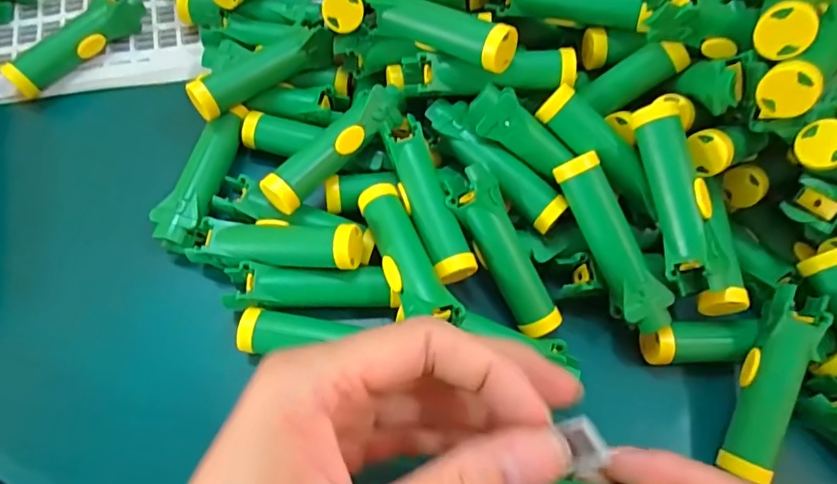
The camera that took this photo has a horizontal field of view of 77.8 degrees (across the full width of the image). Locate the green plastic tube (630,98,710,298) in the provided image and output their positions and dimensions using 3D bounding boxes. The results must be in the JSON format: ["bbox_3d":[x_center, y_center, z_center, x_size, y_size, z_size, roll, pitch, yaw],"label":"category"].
[{"bbox_3d":[0.109,-0.019,0.217,0.018,0.015,0.079,-10,87,-8],"label":"green plastic tube"}]

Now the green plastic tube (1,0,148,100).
[{"bbox_3d":[-0.189,-0.111,0.289,0.018,0.021,0.080,36,68,13],"label":"green plastic tube"}]

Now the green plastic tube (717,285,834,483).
[{"bbox_3d":[0.145,0.058,0.213,0.018,0.015,0.078,21,87,7],"label":"green plastic tube"}]

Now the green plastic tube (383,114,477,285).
[{"bbox_3d":[0.004,-0.020,0.235,0.019,0.014,0.076,-17,67,-11],"label":"green plastic tube"}]

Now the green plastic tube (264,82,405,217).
[{"bbox_3d":[-0.039,-0.044,0.248,0.017,0.021,0.081,42,69,15],"label":"green plastic tube"}]

